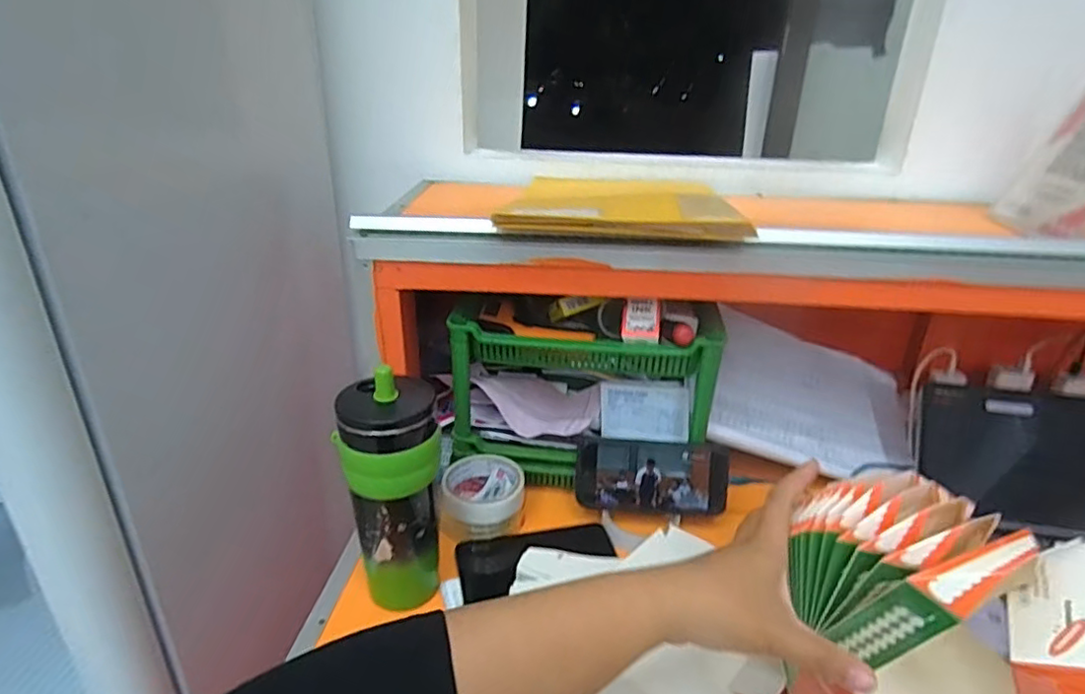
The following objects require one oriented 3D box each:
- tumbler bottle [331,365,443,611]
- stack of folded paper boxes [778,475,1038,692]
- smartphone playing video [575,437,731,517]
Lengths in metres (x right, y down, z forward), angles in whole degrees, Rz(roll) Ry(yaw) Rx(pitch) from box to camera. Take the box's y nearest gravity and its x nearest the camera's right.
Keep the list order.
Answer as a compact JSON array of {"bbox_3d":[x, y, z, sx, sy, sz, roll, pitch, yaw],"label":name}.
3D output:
[{"bbox_3d":[-0.135,0.132,0.552,0.083,0.216,0.068,-6,26,-18],"label":"tumbler bottle"},{"bbox_3d":[0.228,0.149,0.408,0.079,0.115,0.123,-13,29,-30],"label":"stack of folded paper boxes"},{"bbox_3d":[0.121,0.146,0.678,0.163,0.082,0.012,4,4,4],"label":"smartphone playing video"}]

